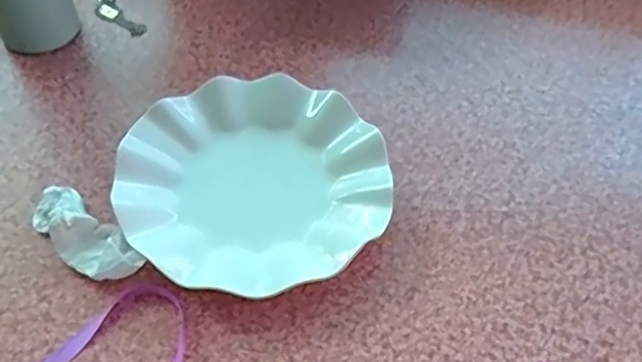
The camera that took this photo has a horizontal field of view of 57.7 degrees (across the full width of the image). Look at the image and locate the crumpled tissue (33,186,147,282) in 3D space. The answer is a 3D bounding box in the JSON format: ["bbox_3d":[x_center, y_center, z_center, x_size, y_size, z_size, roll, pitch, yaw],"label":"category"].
[{"bbox_3d":[-0.156,0.034,0.378,0.094,0.025,0.035,39,60,24],"label":"crumpled tissue"}]

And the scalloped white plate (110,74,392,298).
[{"bbox_3d":[-0.046,-0.001,0.409,0.178,0.025,0.175,2,52,-2],"label":"scalloped white plate"}]

